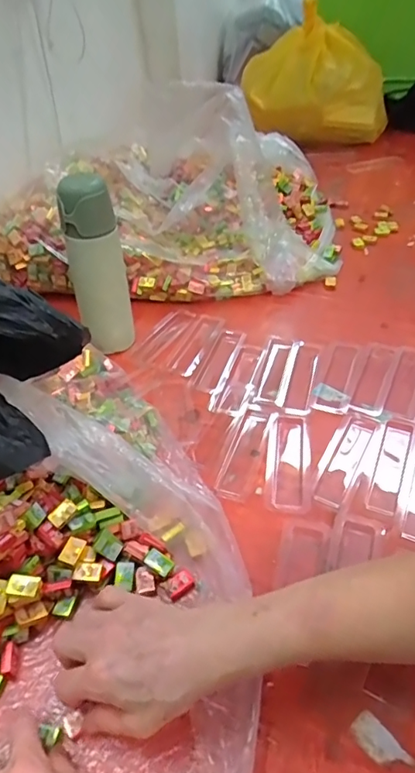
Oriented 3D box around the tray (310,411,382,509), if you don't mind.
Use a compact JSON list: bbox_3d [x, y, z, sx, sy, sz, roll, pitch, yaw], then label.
[{"bbox_3d":[0.155,0.080,0.553,0.050,0.007,0.136,19,47,25],"label":"tray"}]

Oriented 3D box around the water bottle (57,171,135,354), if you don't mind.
[{"bbox_3d":[-0.144,-0.152,0.661,0.065,0.224,0.059,-22,44,-18],"label":"water bottle"}]

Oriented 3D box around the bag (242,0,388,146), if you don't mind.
[{"bbox_3d":[0.250,-0.725,1.185,0.192,0.244,0.290,-30,49,-24],"label":"bag"}]

